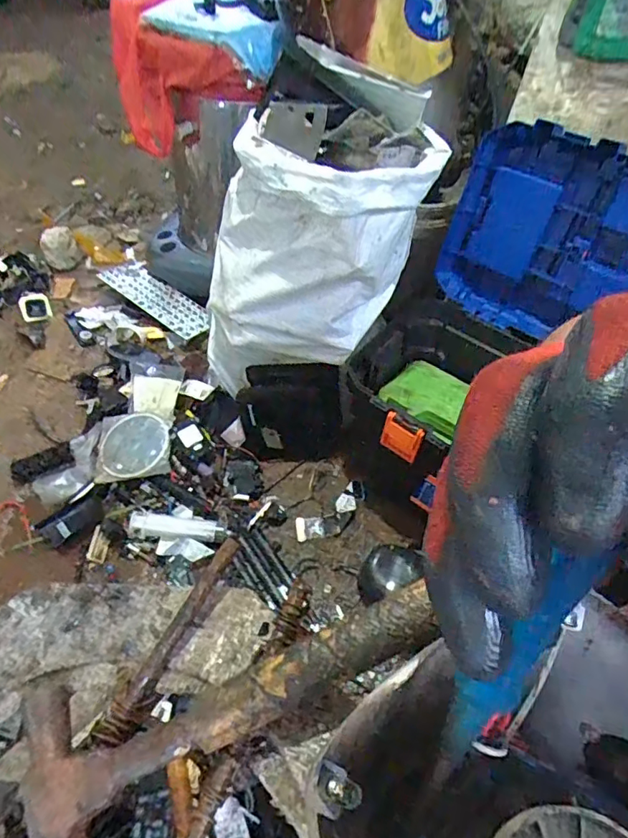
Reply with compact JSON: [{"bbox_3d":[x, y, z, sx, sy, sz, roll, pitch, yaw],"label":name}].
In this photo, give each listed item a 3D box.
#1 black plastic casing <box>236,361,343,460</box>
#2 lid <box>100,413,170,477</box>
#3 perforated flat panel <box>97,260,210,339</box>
[{"bbox_3d":[-0.040,-0.008,0.840,0.163,0.169,0.028,2,27,8],"label":"black plastic casing"},{"bbox_3d":[-0.295,0.042,0.866,0.116,0.004,0.110,-7,58,12],"label":"lid"},{"bbox_3d":[-0.336,-0.260,1.124,0.308,0.014,0.092,38,59,26],"label":"perforated flat panel"}]

